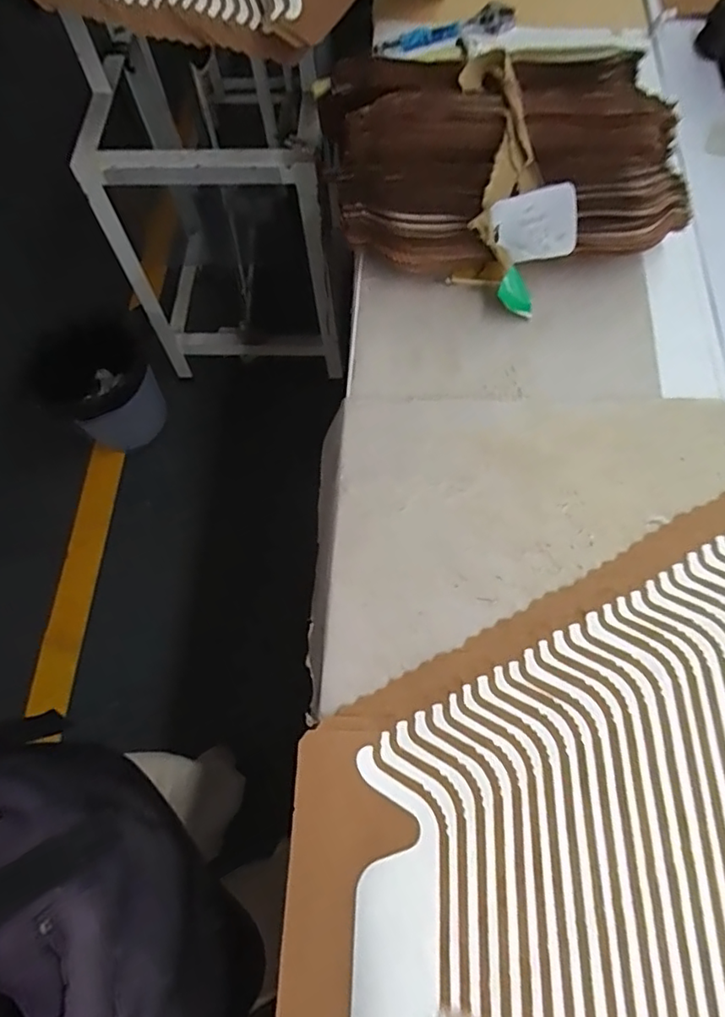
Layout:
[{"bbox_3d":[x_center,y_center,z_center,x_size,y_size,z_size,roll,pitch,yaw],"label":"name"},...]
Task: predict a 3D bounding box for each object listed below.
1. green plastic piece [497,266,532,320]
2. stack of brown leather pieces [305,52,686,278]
[{"bbox_3d":[0.188,-0.258,0.703,0.058,0.008,0.039,43,82,-20],"label":"green plastic piece"},{"bbox_3d":[0.181,-0.456,0.745,0.414,0.102,0.310,-5,68,0],"label":"stack of brown leather pieces"}]

